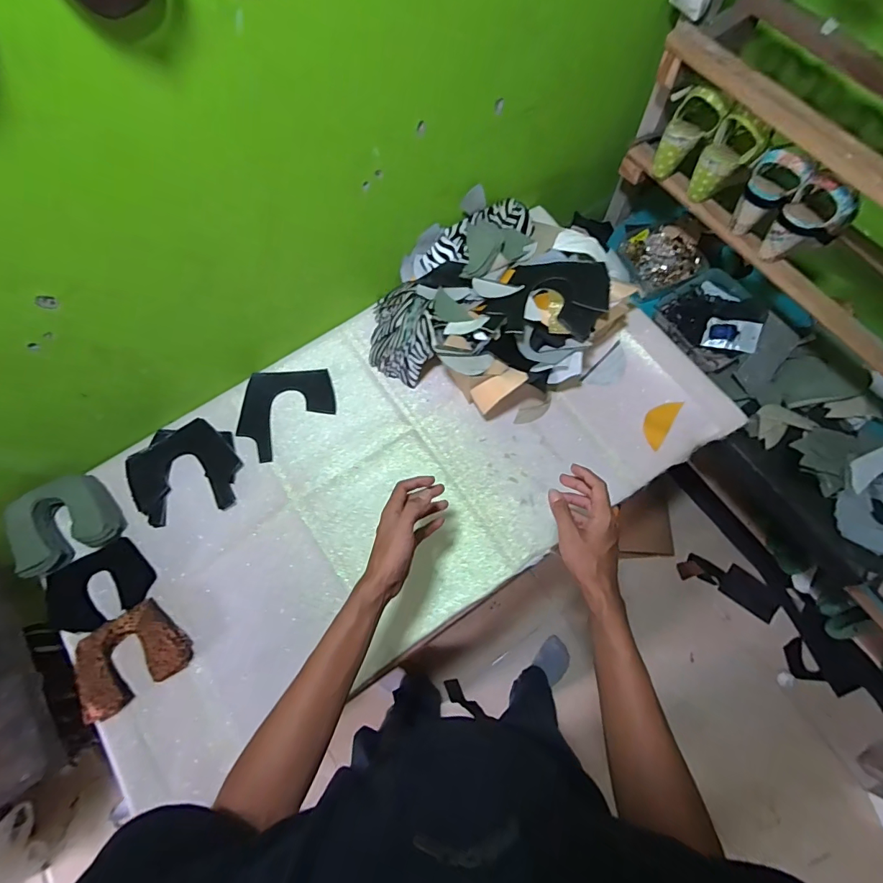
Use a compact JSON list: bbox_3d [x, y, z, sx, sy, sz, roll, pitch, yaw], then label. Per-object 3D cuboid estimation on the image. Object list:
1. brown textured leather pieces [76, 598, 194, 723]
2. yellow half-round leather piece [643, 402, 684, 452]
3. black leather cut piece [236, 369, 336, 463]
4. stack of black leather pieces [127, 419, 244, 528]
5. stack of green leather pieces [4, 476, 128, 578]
[{"bbox_3d":[-0.504,0.346,0.723,0.160,0.031,0.130,-37,74,-10],"label":"brown textured leather pieces"},{"bbox_3d":[0.409,-0.036,0.848,0.046,0.004,0.107,28,78,21],"label":"yellow half-round leather piece"},{"bbox_3d":[-0.301,-0.054,0.878,0.182,0.012,0.181,-3,76,-1],"label":"black leather cut piece"},{"bbox_3d":[-0.476,0.053,0.834,0.191,0.015,0.175,-17,71,-4],"label":"stack of black leather pieces"},{"bbox_3d":[-0.651,0.136,0.776,0.154,0.058,0.140,-35,74,-10],"label":"stack of green leather pieces"}]

